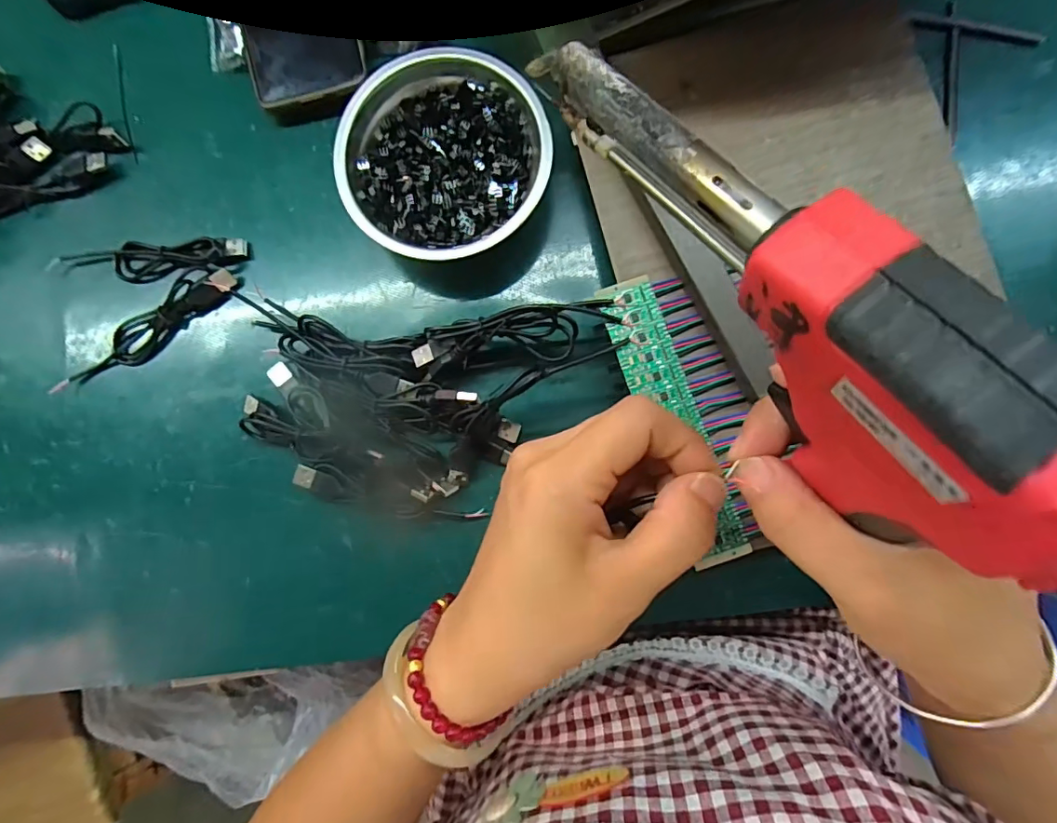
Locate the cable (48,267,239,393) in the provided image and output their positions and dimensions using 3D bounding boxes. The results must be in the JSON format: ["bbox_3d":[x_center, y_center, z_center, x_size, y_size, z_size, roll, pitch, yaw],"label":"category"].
[{"bbox_3d":[-0.254,-0.053,0.346,0.135,0.013,0.025,-36,85,1],"label":"cable"}]

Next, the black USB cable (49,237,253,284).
[{"bbox_3d":[-0.256,-0.103,0.352,0.133,0.011,0.024,-3,87,3],"label":"black USB cable"}]

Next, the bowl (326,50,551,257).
[{"bbox_3d":[-0.052,-0.154,0.322,0.117,0.042,0.115,0,87,3],"label":"bowl"}]

